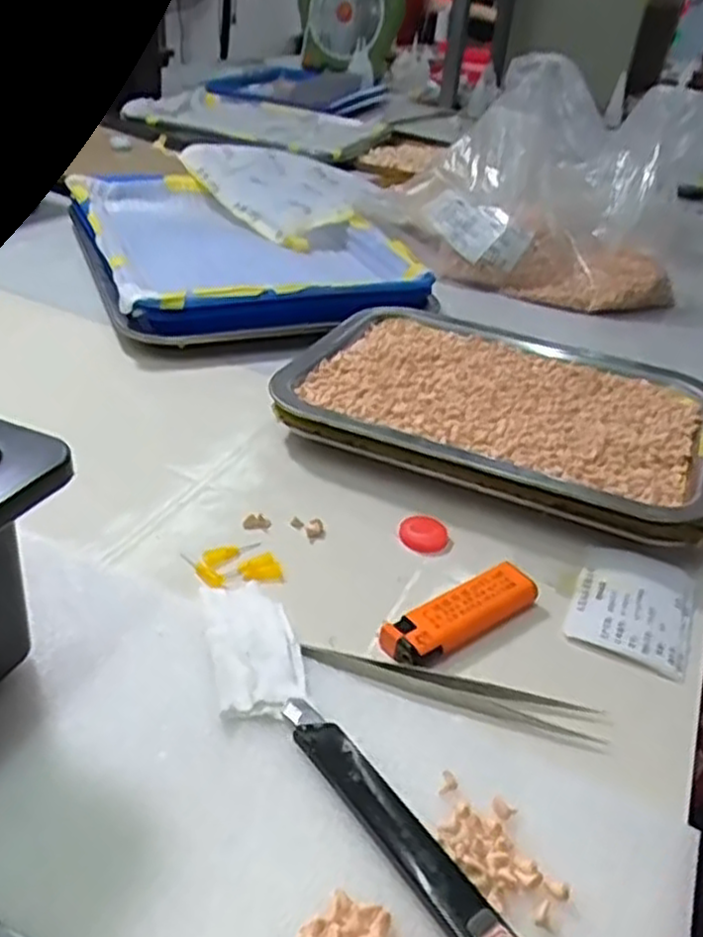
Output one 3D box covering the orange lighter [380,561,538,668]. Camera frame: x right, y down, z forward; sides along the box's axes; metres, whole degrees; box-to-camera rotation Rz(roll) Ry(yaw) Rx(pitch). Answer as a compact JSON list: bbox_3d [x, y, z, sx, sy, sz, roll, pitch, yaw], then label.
[{"bbox_3d":[0.049,0.066,0.341,0.078,0.015,0.024,-21,43,-34],"label":"orange lighter"}]

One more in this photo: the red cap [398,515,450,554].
[{"bbox_3d":[0.038,0.034,0.396,0.023,0.006,0.023,4,34,-3],"label":"red cap"}]

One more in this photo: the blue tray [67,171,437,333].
[{"bbox_3d":[-0.105,-0.201,0.683,0.244,0.048,0.329,-10,38,-23],"label":"blue tray"}]

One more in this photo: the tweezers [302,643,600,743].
[{"bbox_3d":[0.040,0.091,0.308,0.121,0.006,0.016,11,34,6],"label":"tweezers"}]

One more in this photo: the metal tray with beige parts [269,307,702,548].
[{"bbox_3d":[0.095,-0.039,0.491,0.272,0.036,0.196,17,36,15],"label":"metal tray with beige parts"}]

